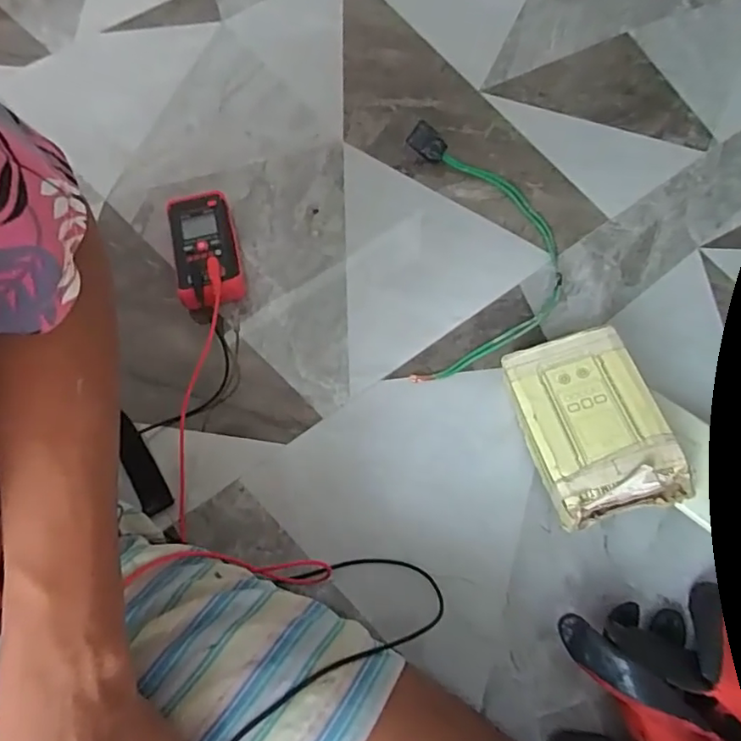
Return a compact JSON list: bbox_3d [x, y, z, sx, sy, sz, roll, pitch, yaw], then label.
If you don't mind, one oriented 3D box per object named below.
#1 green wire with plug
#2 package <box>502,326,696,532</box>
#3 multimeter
[{"bbox_3d":[0.110,-0.122,0.539,0.141,0.028,0.277,0,65,0],"label":"green wire with plug"},{"bbox_3d":[0.168,0.041,0.432,0.095,0.050,0.139,-18,58,6],"label":"package"},{"bbox_3d":[-0.159,-0.116,0.540,0.059,0.031,0.117,-13,66,-6],"label":"multimeter"}]

